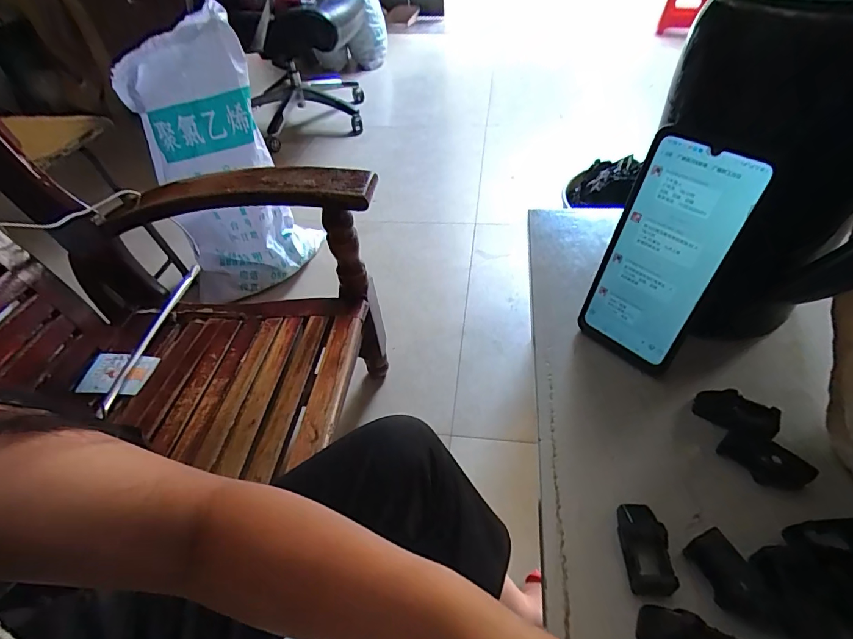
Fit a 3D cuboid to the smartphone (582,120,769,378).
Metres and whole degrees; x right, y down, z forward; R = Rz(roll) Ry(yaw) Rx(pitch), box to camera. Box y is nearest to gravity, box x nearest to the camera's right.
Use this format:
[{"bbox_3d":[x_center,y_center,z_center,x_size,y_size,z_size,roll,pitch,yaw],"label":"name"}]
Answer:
[{"bbox_3d":[0.168,-0.040,0.322,0.005,0.166,0.075,-22,48,-36],"label":"smartphone"}]

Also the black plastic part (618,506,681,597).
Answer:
[{"bbox_3d":[0.128,0.133,0.262,0.024,0.016,0.048,-1,46,5],"label":"black plastic part"}]

